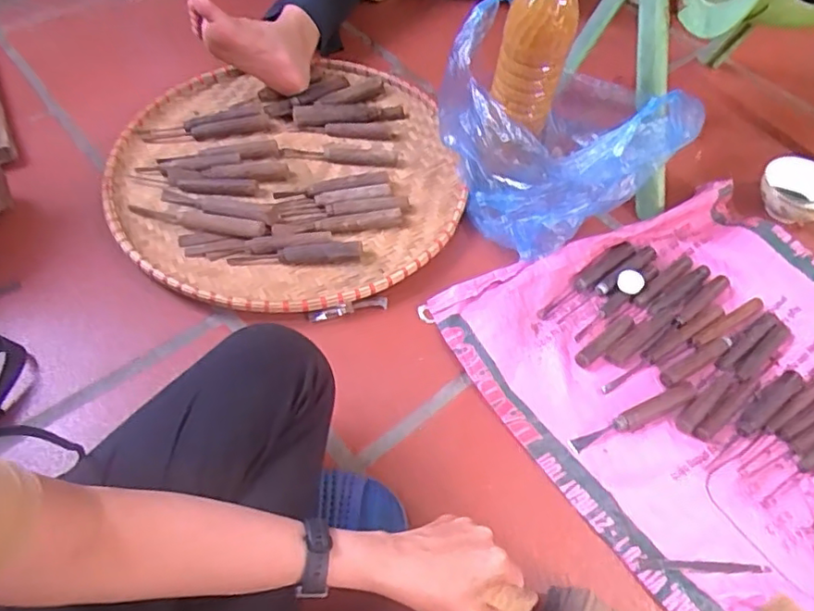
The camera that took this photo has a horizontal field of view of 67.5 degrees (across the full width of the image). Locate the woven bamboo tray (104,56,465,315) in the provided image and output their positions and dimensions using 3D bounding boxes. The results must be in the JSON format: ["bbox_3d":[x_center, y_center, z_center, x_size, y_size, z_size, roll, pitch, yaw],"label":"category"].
[{"bbox_3d":[-0.168,-0.184,0.872,0.477,0.043,0.471,-8,56,-8],"label":"woven bamboo tray"}]

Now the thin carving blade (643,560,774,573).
[{"bbox_3d":[0.298,0.260,0.609,0.131,0.006,0.011,2,55,-1],"label":"thin carving blade"}]

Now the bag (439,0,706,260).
[{"bbox_3d":[0.193,-0.243,0.831,0.266,0.181,0.278,-20,58,-15],"label":"bag"}]

